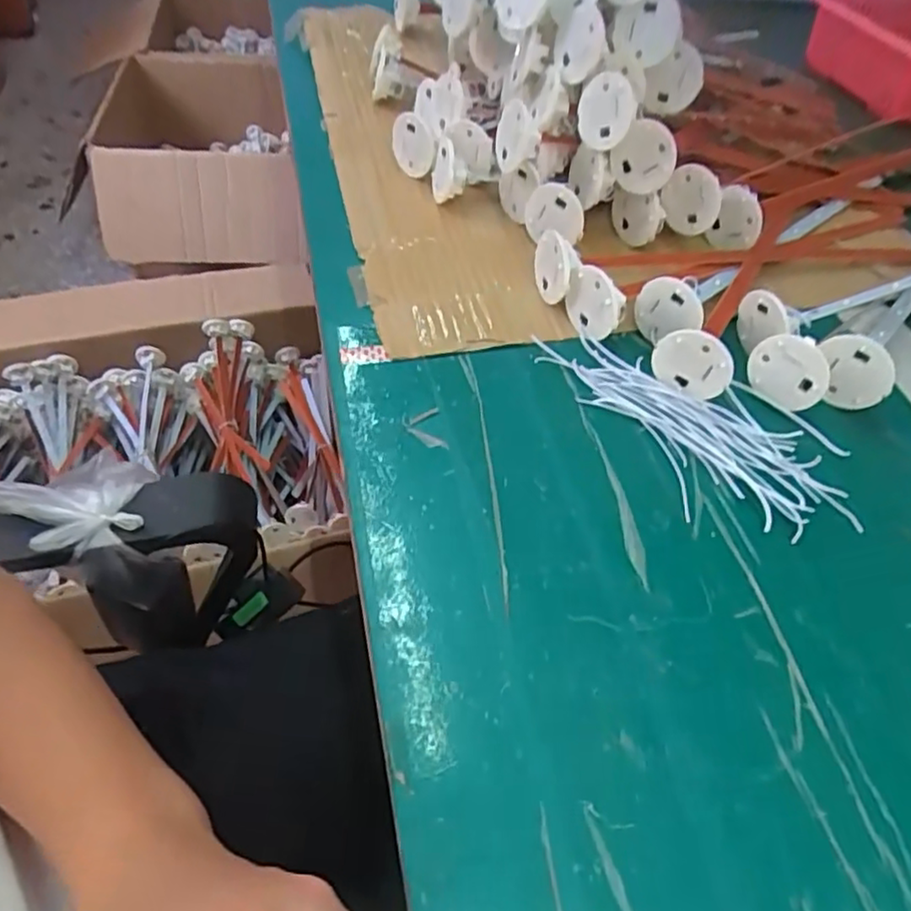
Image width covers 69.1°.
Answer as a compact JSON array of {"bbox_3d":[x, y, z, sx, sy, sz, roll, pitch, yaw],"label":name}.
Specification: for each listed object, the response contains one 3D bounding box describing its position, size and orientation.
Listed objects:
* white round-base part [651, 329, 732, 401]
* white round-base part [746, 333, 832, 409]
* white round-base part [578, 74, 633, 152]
[{"bbox_3d":[0.116,-0.044,0.326,0.037,0.035,0.010,23,55,14],"label":"white round-base part"},{"bbox_3d":[0.161,-0.040,0.325,0.012,0.037,0.037,-37,63,-27],"label":"white round-base part"},{"bbox_3d":[0.082,-0.192,0.369,0.009,0.038,0.032,-23,57,-39],"label":"white round-base part"}]

